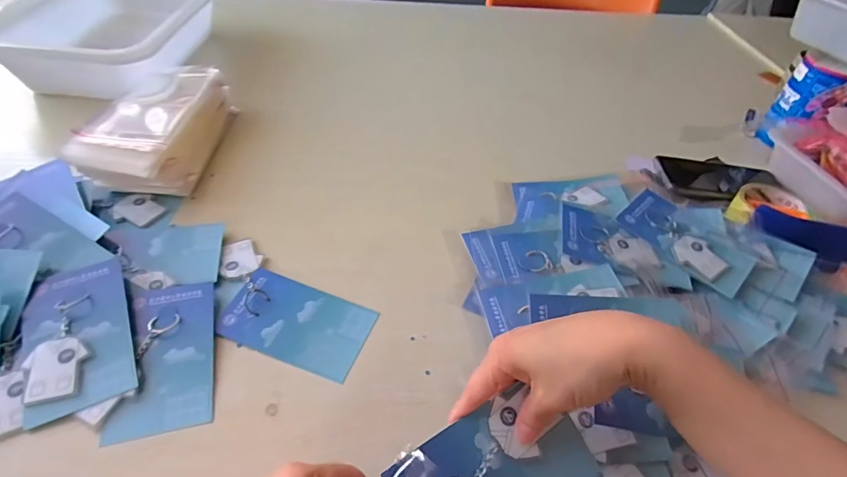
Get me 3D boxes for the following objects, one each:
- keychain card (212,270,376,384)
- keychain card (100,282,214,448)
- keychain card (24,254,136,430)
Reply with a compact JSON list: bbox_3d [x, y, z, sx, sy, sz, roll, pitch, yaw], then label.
[{"bbox_3d":[-0.118,0.078,0.428,0.131,0.005,0.080,18,47,11],"label":"keychain card"},{"bbox_3d":[-0.224,0.097,0.393,0.075,0.009,0.141,-9,48,-14],"label":"keychain card"},{"bbox_3d":[-0.296,0.082,0.388,0.078,0.006,0.132,-18,61,-19],"label":"keychain card"}]

